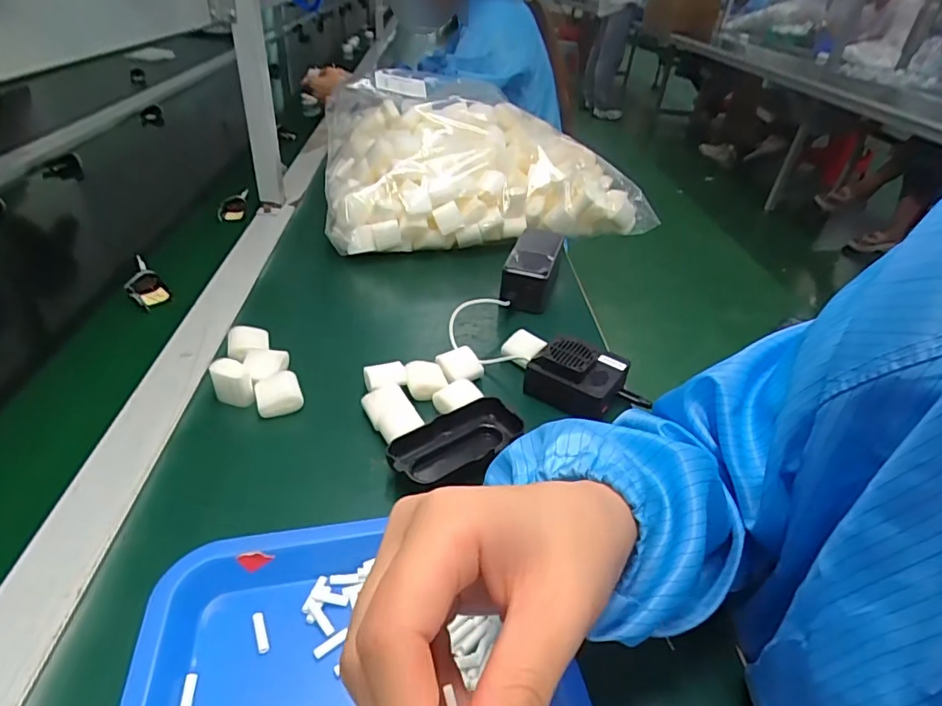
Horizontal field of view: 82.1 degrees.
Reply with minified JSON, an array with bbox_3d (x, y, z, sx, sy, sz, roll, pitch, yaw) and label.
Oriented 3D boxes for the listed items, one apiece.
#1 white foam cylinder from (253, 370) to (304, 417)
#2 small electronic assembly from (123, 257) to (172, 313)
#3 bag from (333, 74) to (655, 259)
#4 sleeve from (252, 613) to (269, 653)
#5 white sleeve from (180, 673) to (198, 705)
[{"bbox_3d":[-0.166,0.037,0.467,0.037,0.028,0.033,-9,38,-17],"label":"white foam cylinder"},{"bbox_3d":[-0.371,-0.079,0.613,0.036,0.019,0.079,-22,56,-31],"label":"small electronic assembly"},{"bbox_3d":[0.017,-0.250,0.769,0.432,0.146,0.227,-4,38,-14],"label":"bag"},{"bbox_3d":[-0.121,0.161,0.311,0.007,0.004,0.023,-13,39,-22],"label":"sleeve"},{"bbox_3d":[-0.148,0.180,0.283,0.006,0.004,0.023,-2,36,-7],"label":"white sleeve"}]

